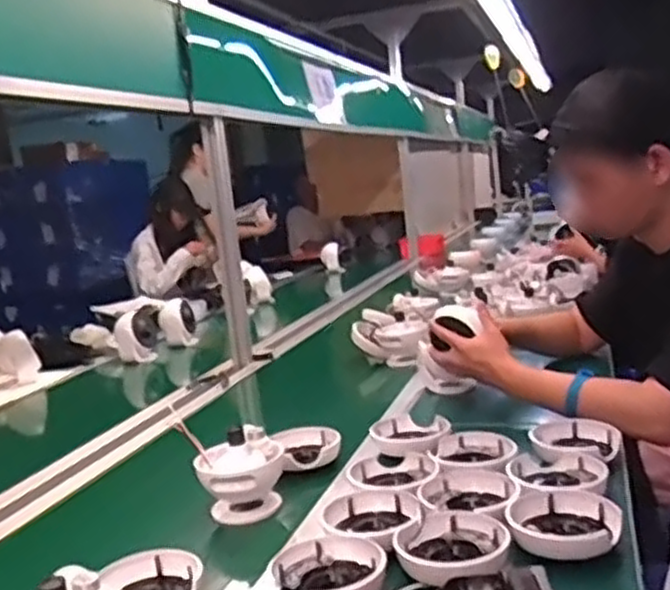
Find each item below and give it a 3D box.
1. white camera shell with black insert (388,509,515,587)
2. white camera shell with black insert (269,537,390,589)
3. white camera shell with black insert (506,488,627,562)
[{"bbox_3d":[0.123,0.266,0.795,0.120,0.034,0.123,-2,3,12],"label":"white camera shell with black insert"},{"bbox_3d":[-0.004,0.279,0.768,0.098,0.040,0.123,-4,3,-31],"label":"white camera shell with black insert"},{"bbox_3d":[0.250,0.246,0.822,0.119,0.043,0.113,-1,3,17],"label":"white camera shell with black insert"}]

